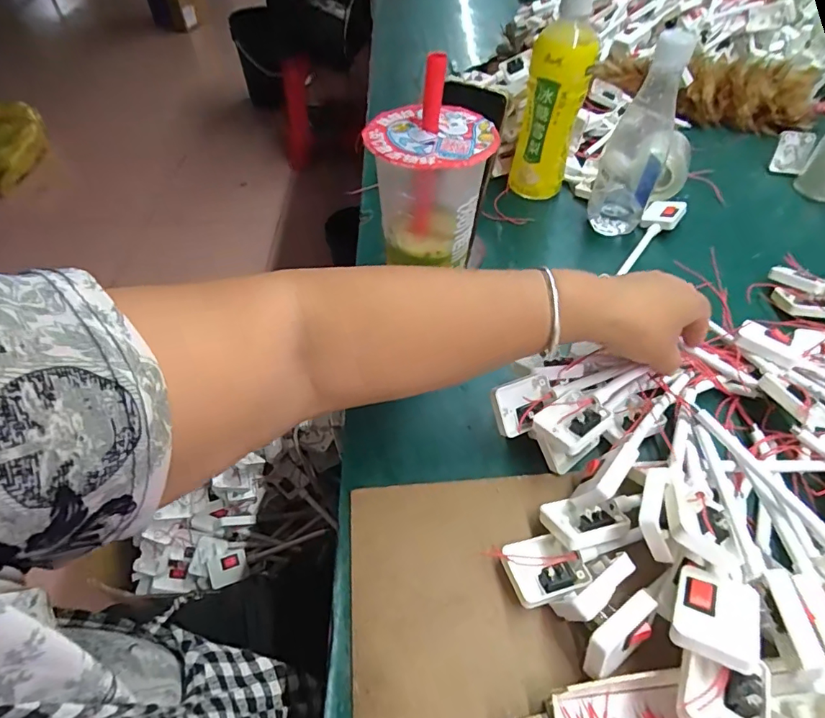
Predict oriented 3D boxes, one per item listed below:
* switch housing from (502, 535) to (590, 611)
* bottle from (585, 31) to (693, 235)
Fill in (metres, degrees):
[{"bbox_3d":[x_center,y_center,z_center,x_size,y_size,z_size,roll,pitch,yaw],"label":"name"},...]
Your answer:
[{"bbox_3d":[0.084,0.133,0.312,0.049,0.018,0.039,-15,51,-12],"label":"switch housing"},{"bbox_3d":[0.236,-0.231,0.510,0.057,0.196,0.062,15,52,13],"label":"bottle"}]

